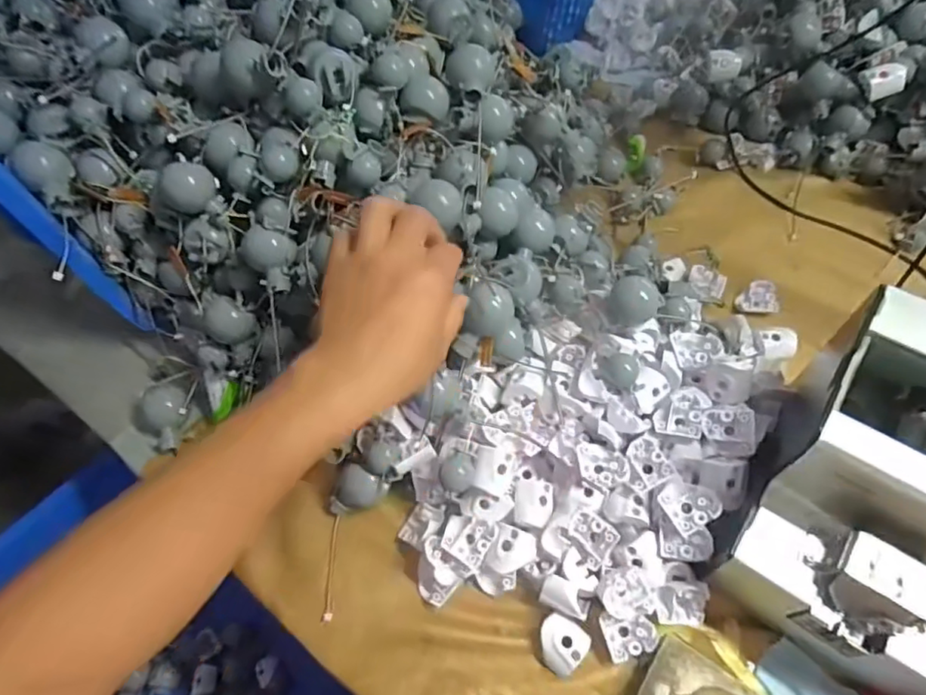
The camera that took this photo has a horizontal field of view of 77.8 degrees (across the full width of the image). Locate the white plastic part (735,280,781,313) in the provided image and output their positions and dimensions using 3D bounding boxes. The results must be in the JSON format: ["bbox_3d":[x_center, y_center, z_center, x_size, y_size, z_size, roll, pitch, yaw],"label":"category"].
[{"bbox_3d":[0.257,-0.044,0.503,0.034,0.012,0.029,4,58,7],"label":"white plastic part"}]

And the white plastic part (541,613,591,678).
[{"bbox_3d":[0.063,0.191,0.368,0.030,0.018,0.032,-2,58,3],"label":"white plastic part"}]

